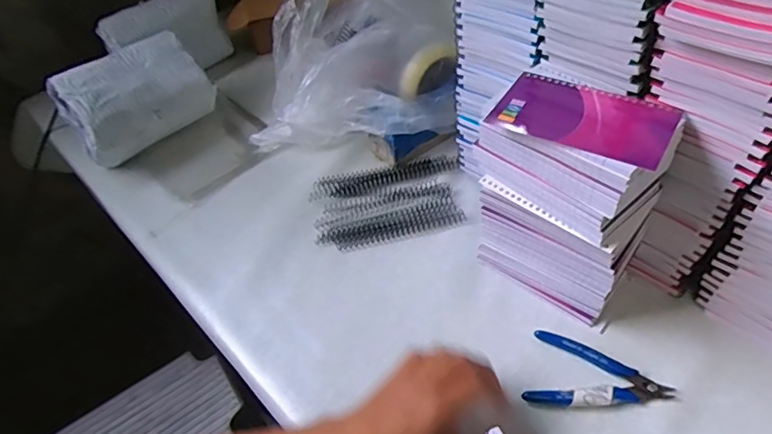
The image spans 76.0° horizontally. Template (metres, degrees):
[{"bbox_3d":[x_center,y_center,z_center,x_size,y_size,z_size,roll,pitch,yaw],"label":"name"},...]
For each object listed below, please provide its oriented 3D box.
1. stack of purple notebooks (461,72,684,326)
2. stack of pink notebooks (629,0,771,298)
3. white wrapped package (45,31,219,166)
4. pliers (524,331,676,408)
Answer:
[{"bbox_3d":[0.164,-0.019,0.465,0.102,0.196,0.154,-38,55,-25],"label":"stack of purple notebooks"},{"bbox_3d":[0.279,-0.078,0.431,0.105,0.277,0.134,28,58,30],"label":"stack of pink notebooks"},{"bbox_3d":[-0.336,-0.160,0.676,0.082,0.110,0.182,34,60,31],"label":"white wrapped package"},{"bbox_3d":[0.189,0.142,0.437,0.117,0.012,0.072,10,50,15],"label":"pliers"}]

